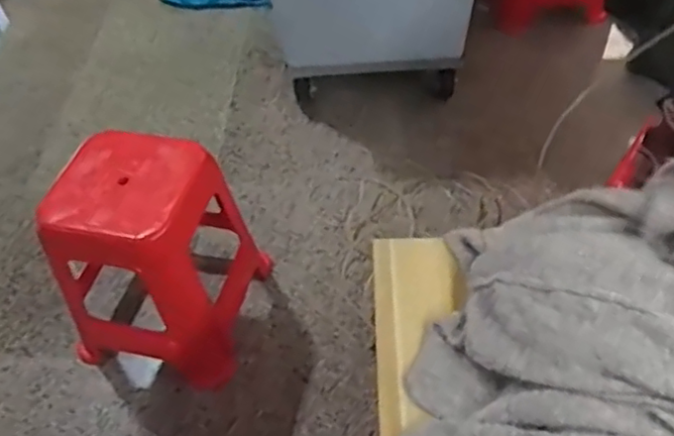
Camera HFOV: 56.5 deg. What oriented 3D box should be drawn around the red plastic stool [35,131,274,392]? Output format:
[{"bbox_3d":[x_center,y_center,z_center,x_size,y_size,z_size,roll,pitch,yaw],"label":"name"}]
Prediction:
[{"bbox_3d":[-0.451,0.097,1.545,0.417,0.517,0.412,7,51,10],"label":"red plastic stool"}]

